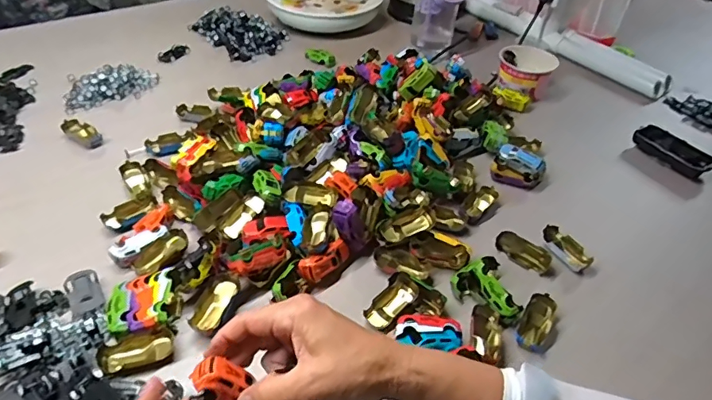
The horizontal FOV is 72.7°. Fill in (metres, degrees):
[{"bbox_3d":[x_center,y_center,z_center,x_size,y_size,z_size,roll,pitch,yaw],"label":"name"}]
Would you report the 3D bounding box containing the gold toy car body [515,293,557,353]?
[{"bbox_3d":[0.185,0.128,0.493,0.035,0.020,0.067,23,46,20],"label":"gold toy car body"}]

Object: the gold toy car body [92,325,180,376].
[{"bbox_3d":[-0.202,0.142,0.450,0.065,0.019,0.032,-15,46,-20],"label":"gold toy car body"}]

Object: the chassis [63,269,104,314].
[{"bbox_3d":[-0.277,0.092,0.492,0.031,0.011,0.045,-24,50,-27],"label":"chassis"}]

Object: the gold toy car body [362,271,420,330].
[{"bbox_3d":[0.037,0.104,0.503,0.032,0.019,0.062,32,50,27],"label":"gold toy car body"}]

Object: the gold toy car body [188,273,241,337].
[{"bbox_3d":[-0.141,0.104,0.488,0.032,0.017,0.061,15,44,11],"label":"gold toy car body"}]

